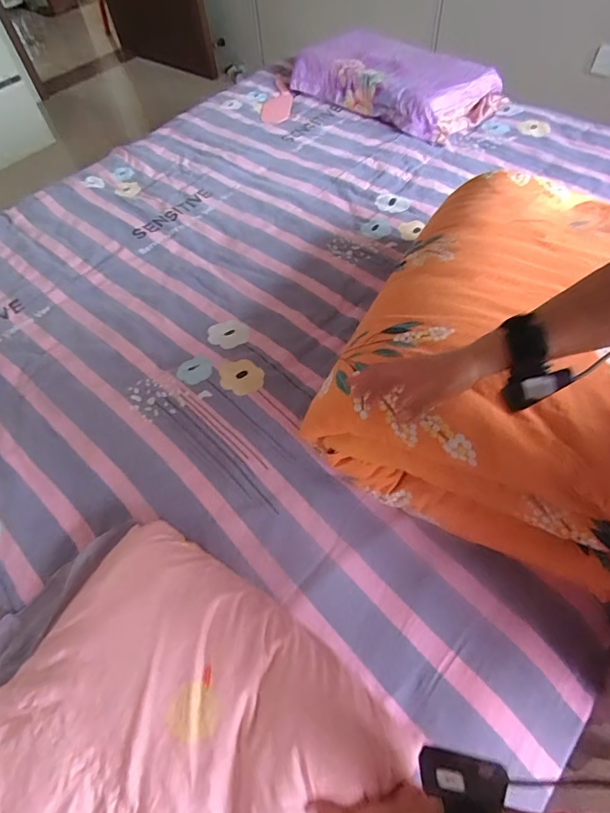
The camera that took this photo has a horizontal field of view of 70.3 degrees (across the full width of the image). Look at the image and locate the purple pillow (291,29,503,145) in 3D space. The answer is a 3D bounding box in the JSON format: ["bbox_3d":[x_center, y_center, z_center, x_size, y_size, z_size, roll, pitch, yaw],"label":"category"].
[{"bbox_3d":[0.305,-1.047,1.388,0.615,0.136,0.410,38,67,24],"label":"purple pillow"}]

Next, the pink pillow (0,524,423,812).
[{"bbox_3d":[-0.166,0.407,0.456,0.469,0.086,0.444,29,64,20],"label":"pink pillow"}]

